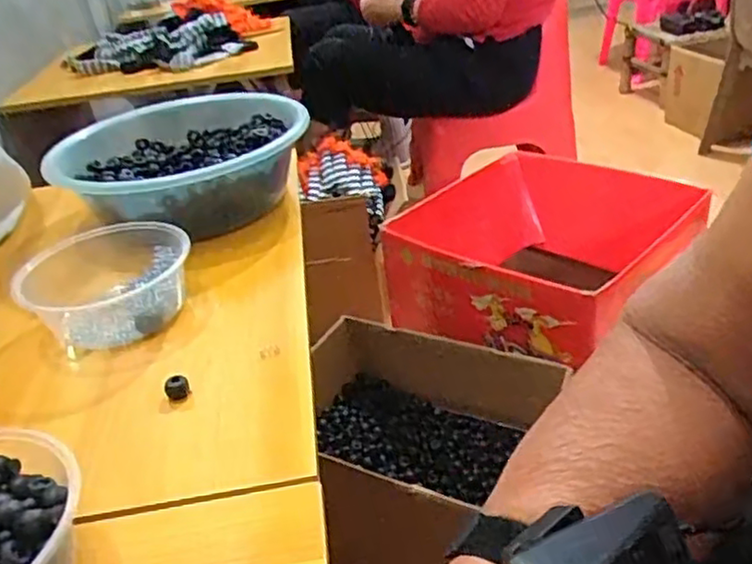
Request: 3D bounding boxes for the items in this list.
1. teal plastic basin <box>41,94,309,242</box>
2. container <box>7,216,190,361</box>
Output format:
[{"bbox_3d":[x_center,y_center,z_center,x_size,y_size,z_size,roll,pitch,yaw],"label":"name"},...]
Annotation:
[{"bbox_3d":[-0.210,-0.120,0.753,0.256,0.093,0.255,-7,29,4],"label":"teal plastic basin"},{"bbox_3d":[-0.233,-0.002,0.598,0.138,0.057,0.141,-19,33,-19],"label":"container"}]

